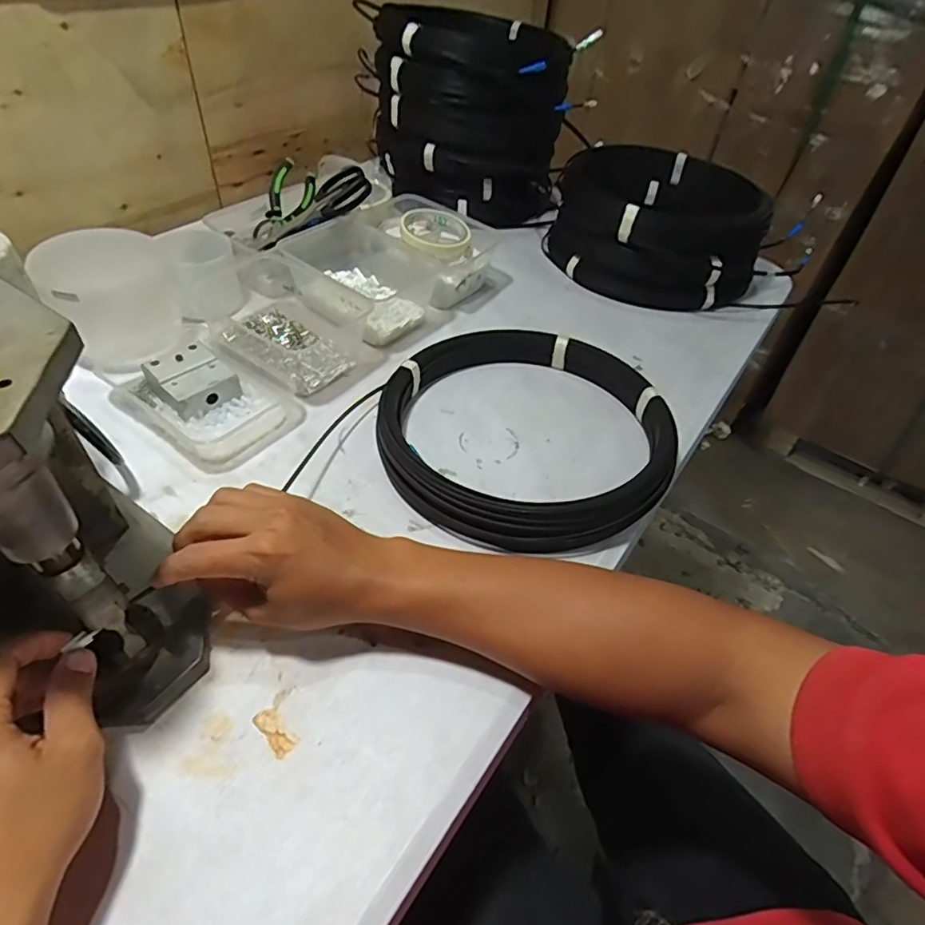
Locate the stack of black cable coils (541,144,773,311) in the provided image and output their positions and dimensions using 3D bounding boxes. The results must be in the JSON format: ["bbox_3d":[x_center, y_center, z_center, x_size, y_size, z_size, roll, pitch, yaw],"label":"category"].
[{"bbox_3d":[0.274,-0.338,0.805,0.276,0.125,0.271,16,46,10],"label":"stack of black cable coils"}]

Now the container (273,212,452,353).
[{"bbox_3d":[-0.132,-0.228,0.694,0.213,0.073,0.135,31,51,23],"label":"container"}]

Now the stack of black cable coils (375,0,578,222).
[{"bbox_3d":[0.014,-0.527,0.862,0.272,0.220,0.277,5,45,-1],"label":"stack of black cable coils"}]

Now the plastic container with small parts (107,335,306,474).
[{"bbox_3d":[-0.253,-0.069,0.559,0.164,0.038,0.121,29,50,21],"label":"plastic container with small parts"}]

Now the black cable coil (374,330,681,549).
[{"bbox_3d":[0.057,-0.036,0.543,0.278,0.045,0.262,3,46,-3],"label":"black cable coil"}]

